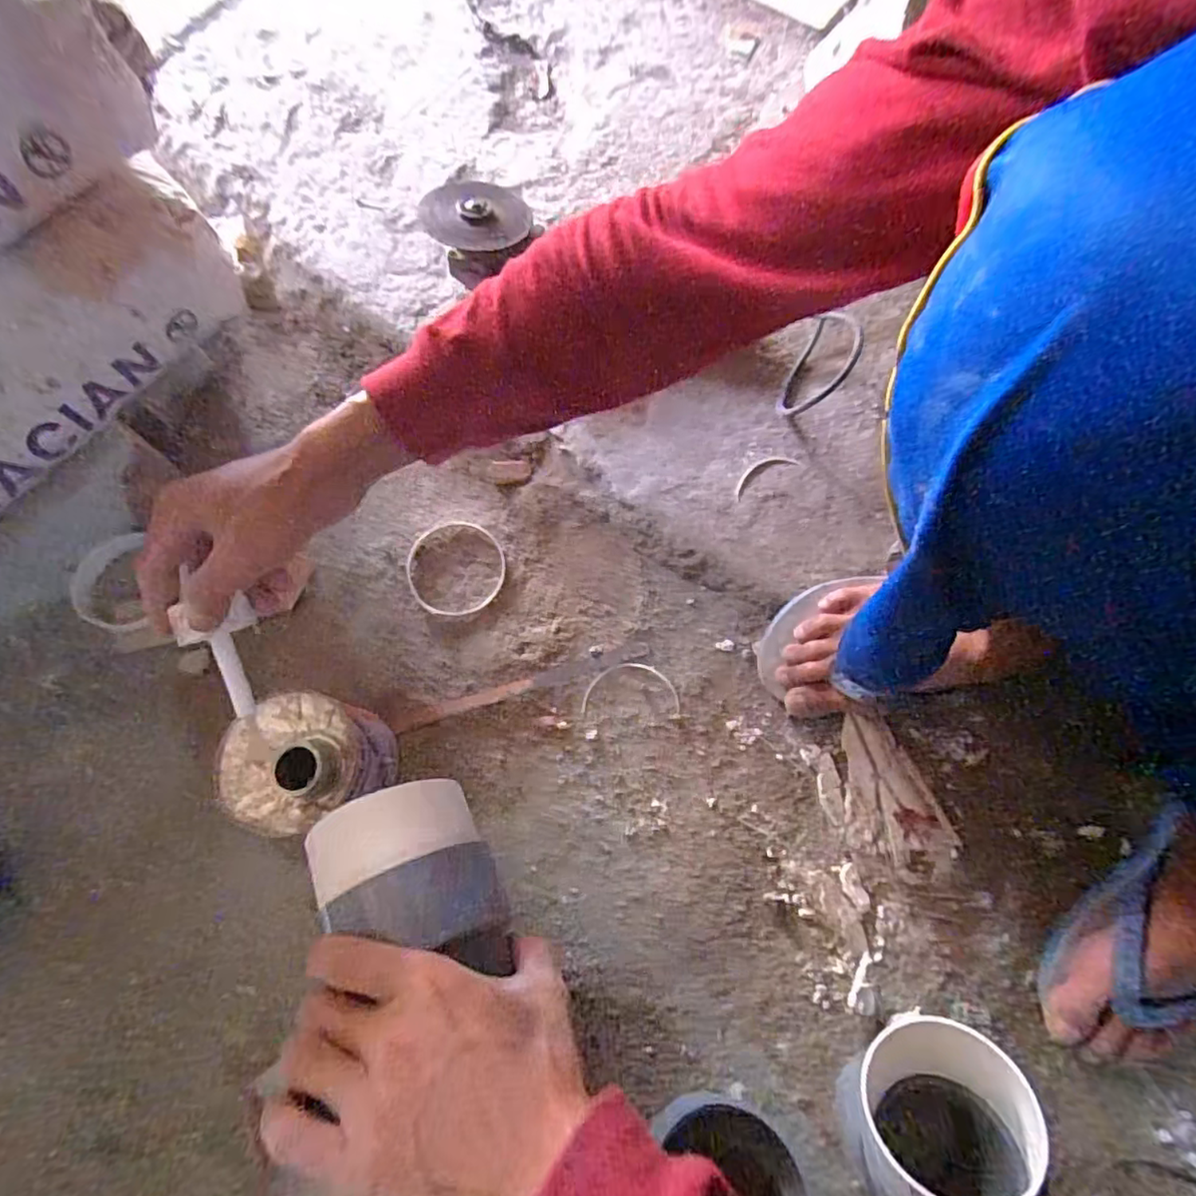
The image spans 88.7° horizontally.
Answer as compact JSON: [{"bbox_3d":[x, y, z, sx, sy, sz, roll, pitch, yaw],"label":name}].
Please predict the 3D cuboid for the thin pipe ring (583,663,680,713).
[{"bbox_3d":[0.029,0.078,0.532,0.083,0.004,0.043,1,75,1],"label":"thin pipe ring"}]

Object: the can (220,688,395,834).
[{"bbox_3d":[-0.216,0.124,0.467,0.095,0.115,0.088,0,75,1],"label":"can"}]

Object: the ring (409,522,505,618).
[{"bbox_3d":[-0.131,-0.028,0.564,0.090,0.006,0.090,0,75,1],"label":"ring"}]

